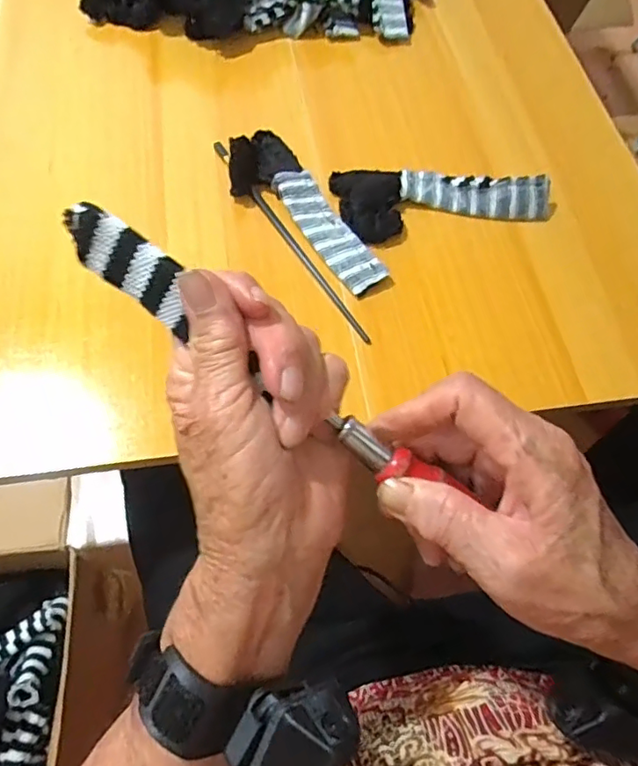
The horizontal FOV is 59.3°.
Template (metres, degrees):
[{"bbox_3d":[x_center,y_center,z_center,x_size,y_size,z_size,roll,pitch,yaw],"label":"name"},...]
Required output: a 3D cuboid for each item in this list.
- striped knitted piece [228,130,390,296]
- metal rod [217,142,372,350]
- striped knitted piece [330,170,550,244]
[{"bbox_3d":[-0.019,-0.145,0.455,0.063,0.031,0.182,-28,68,-15],"label":"striped knitted piece"},{"bbox_3d":[-0.027,-0.122,0.457,0.008,0.011,0.236,-29,68,-16],"label":"metal rod"},{"bbox_3d":[0.103,-0.164,0.474,0.171,0.022,0.078,-11,65,-8],"label":"striped knitted piece"}]

